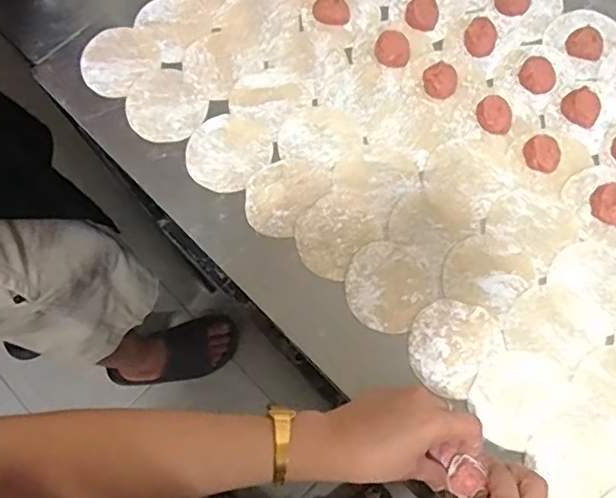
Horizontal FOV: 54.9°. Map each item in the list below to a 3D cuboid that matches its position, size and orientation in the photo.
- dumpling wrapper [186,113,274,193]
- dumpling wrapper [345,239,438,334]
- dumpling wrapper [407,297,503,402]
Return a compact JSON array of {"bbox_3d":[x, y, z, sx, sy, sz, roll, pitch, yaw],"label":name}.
[{"bbox_3d":[-0.078,-0.097,0.586,0.077,0.004,0.084,-1,71,2],"label":"dumpling wrapper"},{"bbox_3d":[0.072,0.033,0.535,0.077,0.004,0.078,-1,71,2],"label":"dumpling wrapper"},{"bbox_3d":[0.125,0.083,0.519,0.070,0.005,0.081,39,77,14],"label":"dumpling wrapper"}]

